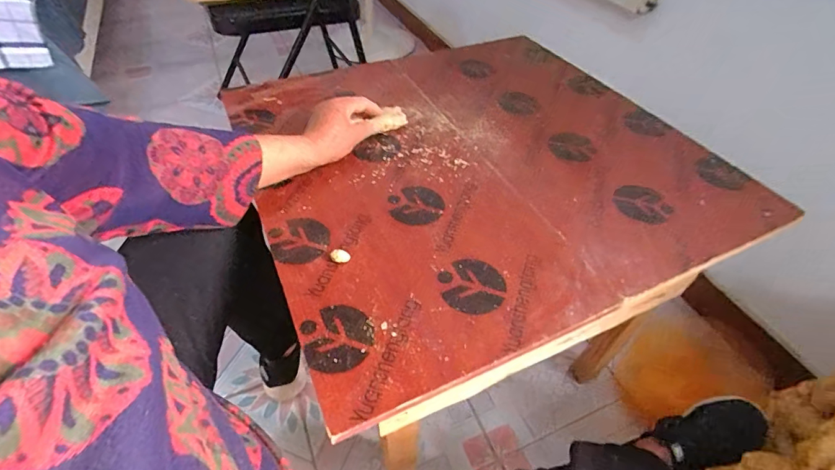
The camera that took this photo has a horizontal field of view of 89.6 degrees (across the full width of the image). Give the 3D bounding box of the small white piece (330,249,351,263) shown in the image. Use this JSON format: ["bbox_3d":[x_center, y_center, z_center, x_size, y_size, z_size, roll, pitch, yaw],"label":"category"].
[{"bbox_3d":[-0.083,0.023,0.451,0.020,0.013,0.012,4,44,-1],"label":"small white piece"}]

